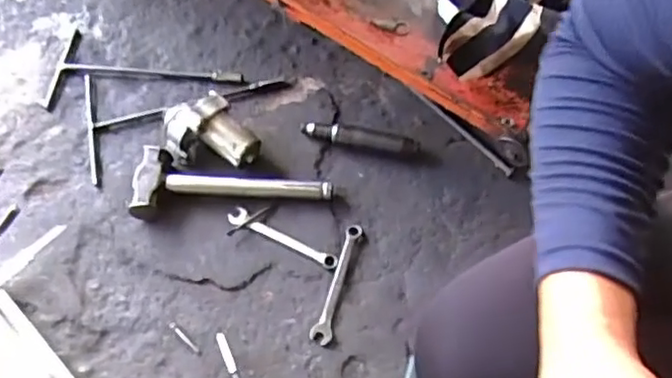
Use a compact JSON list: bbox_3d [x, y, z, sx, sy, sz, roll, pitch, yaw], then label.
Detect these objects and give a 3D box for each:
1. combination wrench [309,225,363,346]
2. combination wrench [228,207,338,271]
[{"bbox_3d":[0.004,0.116,0.816,0.026,0.007,0.158,15,64,12],"label":"combination wrench"},{"bbox_3d":[-0.069,0.063,0.847,0.156,0.008,0.024,23,66,15],"label":"combination wrench"}]

